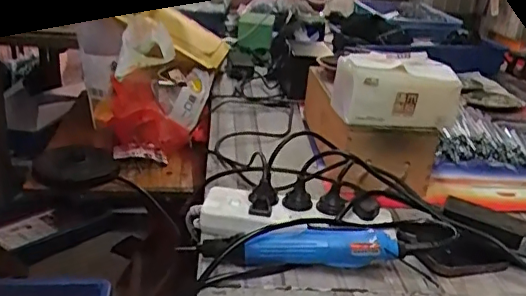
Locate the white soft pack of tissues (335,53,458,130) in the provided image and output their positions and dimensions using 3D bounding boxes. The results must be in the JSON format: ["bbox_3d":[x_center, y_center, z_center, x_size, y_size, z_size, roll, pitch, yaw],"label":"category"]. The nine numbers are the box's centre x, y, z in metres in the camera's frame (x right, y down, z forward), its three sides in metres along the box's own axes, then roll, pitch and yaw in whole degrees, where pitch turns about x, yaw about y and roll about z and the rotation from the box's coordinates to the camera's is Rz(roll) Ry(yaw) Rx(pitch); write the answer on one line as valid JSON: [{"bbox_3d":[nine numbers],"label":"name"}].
[{"bbox_3d":[0.180,-0.080,0.757,0.153,0.085,0.081,0,24,-7],"label":"white soft pack of tissues"}]

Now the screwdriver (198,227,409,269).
[{"bbox_3d":[0.045,0.112,0.602,0.215,0.051,0.053,0,23,-11],"label":"screwdriver"}]

